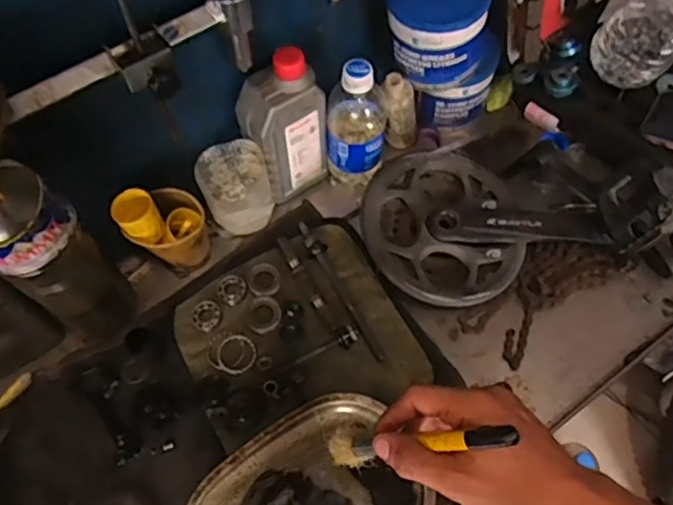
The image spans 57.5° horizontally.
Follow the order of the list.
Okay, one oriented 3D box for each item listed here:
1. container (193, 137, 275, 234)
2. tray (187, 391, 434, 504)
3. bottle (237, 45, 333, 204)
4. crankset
[{"bbox_3d":[-0.105,-0.070,0.658,0.063,0.083,0.063,-2,61,3],"label":"container"},{"bbox_3d":[-0.030,0.225,0.524,0.203,0.024,0.151,-33,64,-14],"label":"tray"},{"bbox_3d":[-0.054,-0.132,0.644,0.079,0.170,0.047,-32,64,-14],"label":"bottle"},{"bbox_3d":[0.149,-0.042,0.657,0.245,0.048,0.169,-24,62,-10],"label":"crankset"}]

